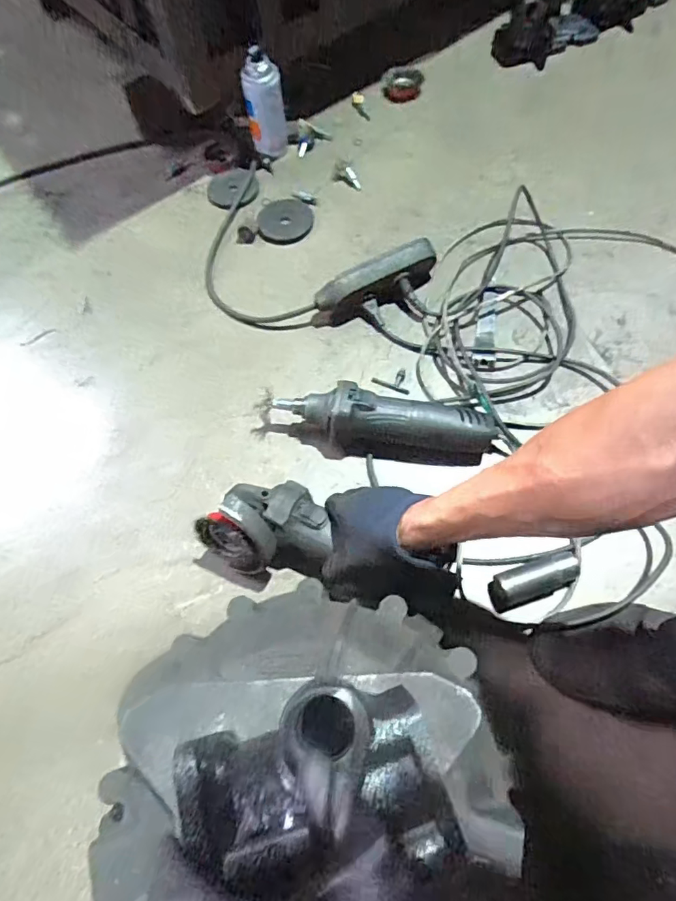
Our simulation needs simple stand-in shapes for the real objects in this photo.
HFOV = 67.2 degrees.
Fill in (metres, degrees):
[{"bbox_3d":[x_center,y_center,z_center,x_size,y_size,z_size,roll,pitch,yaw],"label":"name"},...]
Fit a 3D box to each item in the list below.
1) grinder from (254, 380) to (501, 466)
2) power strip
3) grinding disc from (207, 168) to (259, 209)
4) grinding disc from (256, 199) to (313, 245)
[{"bbox_3d":[0.042,-0.033,0.628,0.288,0.067,0.064,2,64,5],"label":"grinder"},{"bbox_3d":[0.058,-0.240,0.725,0.185,0.060,0.045,-26,65,-9],"label":"power strip"},{"bbox_3d":[-0.183,-0.452,0.879,0.089,0.010,0.096,-2,64,3],"label":"grinding disc"},{"bbox_3d":[-0.085,-0.377,0.822,0.086,0.015,0.092,-4,64,2],"label":"grinding disc"}]

